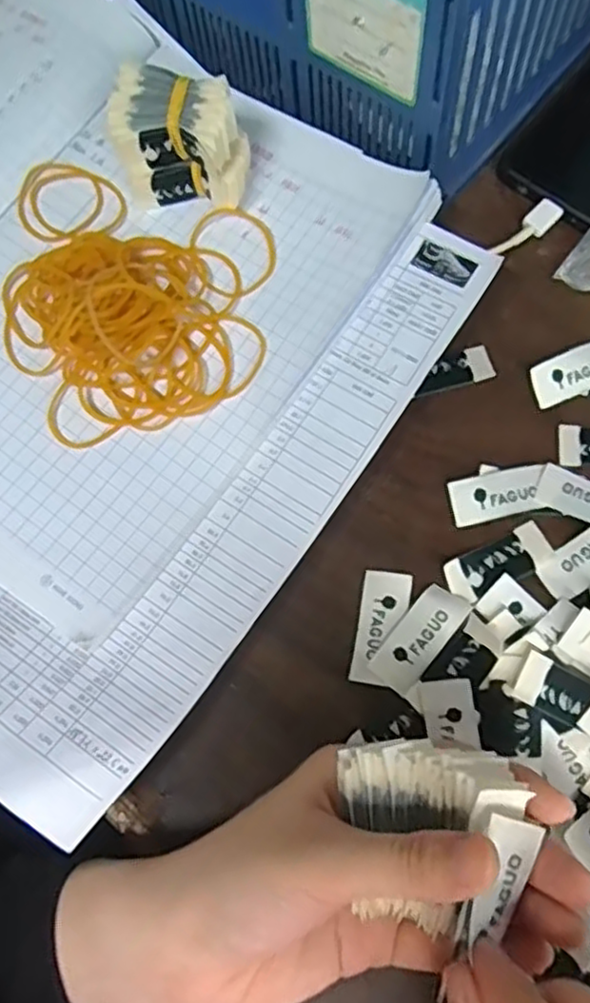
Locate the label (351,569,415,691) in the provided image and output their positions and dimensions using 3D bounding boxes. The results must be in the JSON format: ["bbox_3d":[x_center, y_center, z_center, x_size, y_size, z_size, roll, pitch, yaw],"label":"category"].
[{"bbox_3d":[0.036,0.052,0.289,0.019,0.004,0.047,11,74,4],"label":"label"}]

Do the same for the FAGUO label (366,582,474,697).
[{"bbox_3d":[0.051,0.056,0.286,0.020,0.004,0.046,36,81,19],"label":"FAGUO label"}]

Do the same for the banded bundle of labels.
[{"bbox_3d":[-0.050,-0.159,0.307,0.057,0.044,0.042,5,78,2],"label":"banded bundle of labels"}]

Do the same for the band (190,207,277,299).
[{"bbox_3d":[-0.027,-0.114,0.316,0.036,0.009,0.041,-22,82,-8],"label":"band"}]

